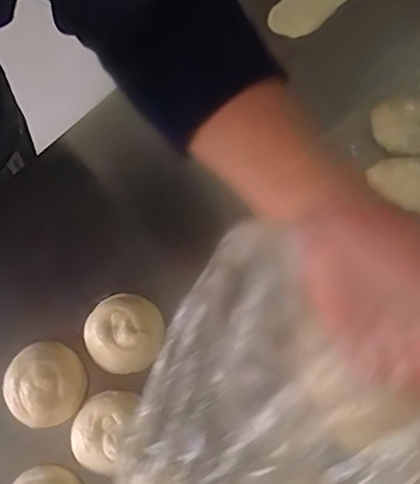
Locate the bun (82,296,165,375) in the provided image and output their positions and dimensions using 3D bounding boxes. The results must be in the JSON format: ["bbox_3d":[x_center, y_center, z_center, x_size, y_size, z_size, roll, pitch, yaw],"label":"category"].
[{"bbox_3d":[-0.080,0.086,0.544,0.072,0.035,0.068,0,73,-2],"label":"bun"}]

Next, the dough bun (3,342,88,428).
[{"bbox_3d":[-0.151,0.132,0.530,0.070,0.037,0.071,0,73,-2],"label":"dough bun"}]

